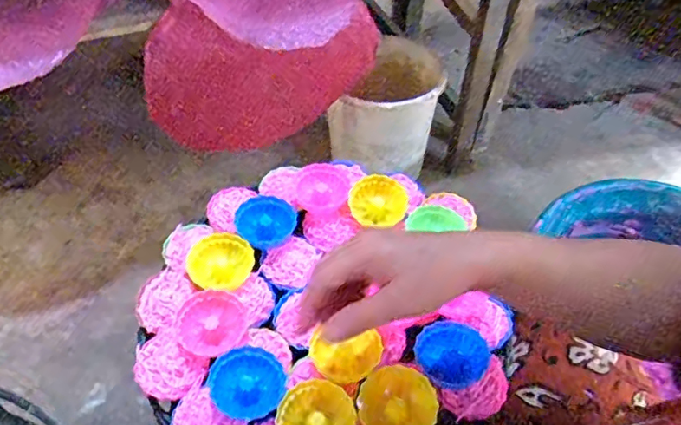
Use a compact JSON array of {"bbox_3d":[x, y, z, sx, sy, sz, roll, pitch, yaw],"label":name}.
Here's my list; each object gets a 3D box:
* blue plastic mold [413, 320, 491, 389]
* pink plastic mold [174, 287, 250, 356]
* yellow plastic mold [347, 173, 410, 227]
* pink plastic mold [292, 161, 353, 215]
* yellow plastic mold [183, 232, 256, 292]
[{"bbox_3d":[0.096,0.122,0.473,0.062,0.013,0.053,20,55,13],"label":"blue plastic mold"},{"bbox_3d":[-0.114,0.096,0.483,0.060,0.020,0.053,-12,55,-11],"label":"pink plastic mold"},{"bbox_3d":[0.040,-0.011,0.580,0.060,0.015,0.055,13,81,-2],"label":"yellow plastic mold"},{"bbox_3d":[-0.022,-0.025,0.584,0.056,0.013,0.056,3,70,-7],"label":"pink plastic mold"},{"bbox_3d":[-0.117,0.044,0.523,0.064,0.016,0.060,1,53,-1],"label":"yellow plastic mold"}]

